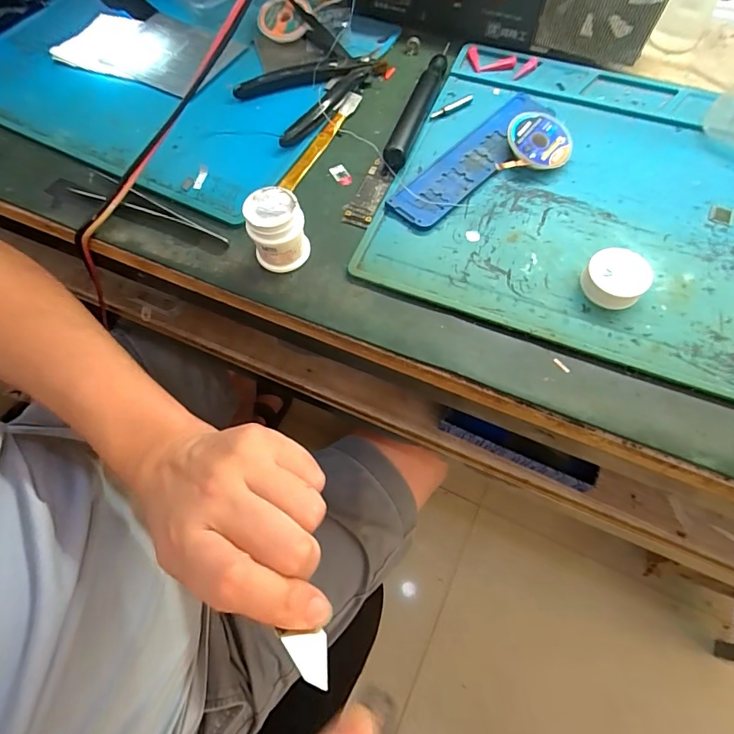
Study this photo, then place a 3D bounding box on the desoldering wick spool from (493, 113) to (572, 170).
[{"bbox_3d":[0.114,-0.147,0.296,0.043,0.020,0.067,18,69,10],"label":"desoldering wick spool"}]

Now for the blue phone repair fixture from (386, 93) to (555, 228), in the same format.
[{"bbox_3d":[0.077,-0.147,0.306,0.146,0.005,0.040,-42,71,-14],"label":"blue phone repair fixture"}]

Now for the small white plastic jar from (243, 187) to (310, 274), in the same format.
[{"bbox_3d":[-0.055,-0.082,0.267,0.033,0.039,0.029,-15,67,-4],"label":"small white plastic jar"}]

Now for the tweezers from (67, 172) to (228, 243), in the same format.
[{"bbox_3d":[-0.148,-0.112,0.302,0.129,0.006,0.022,21,69,11],"label":"tweezers"}]

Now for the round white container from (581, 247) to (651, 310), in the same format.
[{"bbox_3d":[0.145,-0.052,0.255,0.033,0.017,0.031,-1,67,2],"label":"round white container"}]

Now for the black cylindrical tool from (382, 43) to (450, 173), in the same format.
[{"bbox_3d":[0.042,-0.197,0.322,0.015,0.018,0.132,19,69,11],"label":"black cylindrical tool"}]

